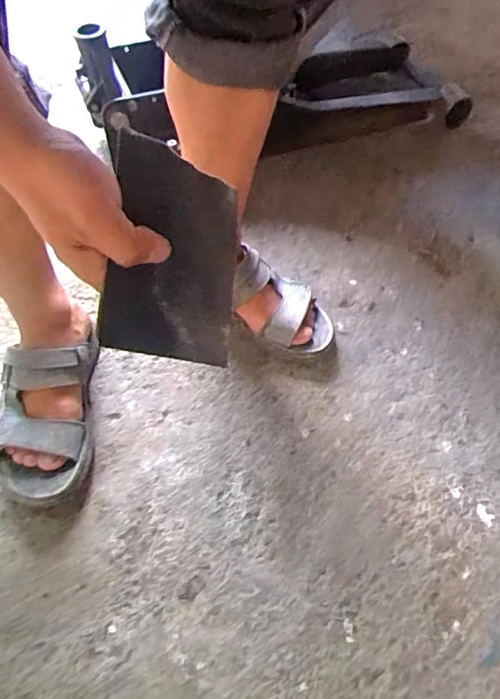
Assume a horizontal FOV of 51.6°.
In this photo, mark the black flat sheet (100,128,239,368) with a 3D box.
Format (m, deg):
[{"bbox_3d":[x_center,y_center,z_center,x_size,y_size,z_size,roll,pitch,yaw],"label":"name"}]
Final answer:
[{"bbox_3d":[-0.050,-0.066,0.361,0.004,0.112,0.146,-9,73,39],"label":"black flat sheet"}]

